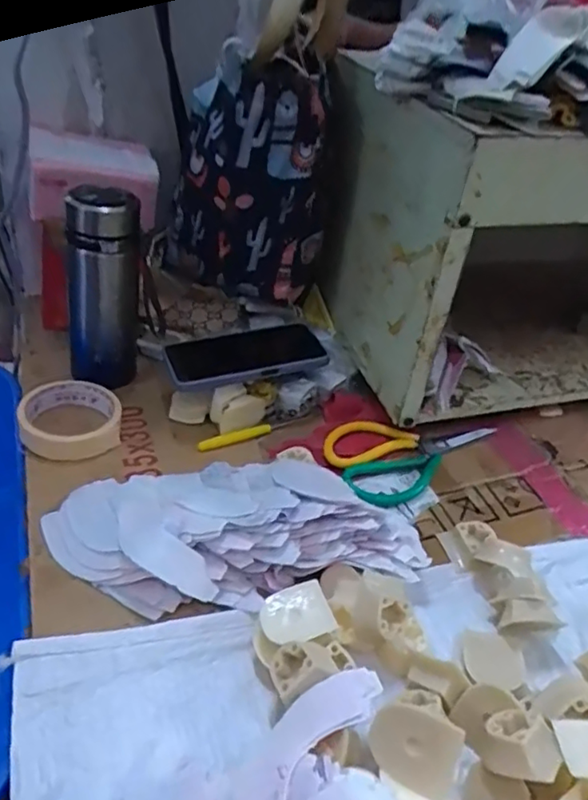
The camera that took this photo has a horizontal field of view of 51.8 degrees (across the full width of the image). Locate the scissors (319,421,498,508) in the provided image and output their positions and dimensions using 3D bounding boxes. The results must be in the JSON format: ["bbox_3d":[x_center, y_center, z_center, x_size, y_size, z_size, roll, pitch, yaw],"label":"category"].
[{"bbox_3d":[0.122,0.047,0.627,0.180,0.020,0.100,-17,45,-31],"label":"scissors"}]

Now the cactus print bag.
[{"bbox_3d":[-0.045,-0.216,0.622,0.159,0.229,0.092,-1,39,-15],"label":"cactus print bag"}]

